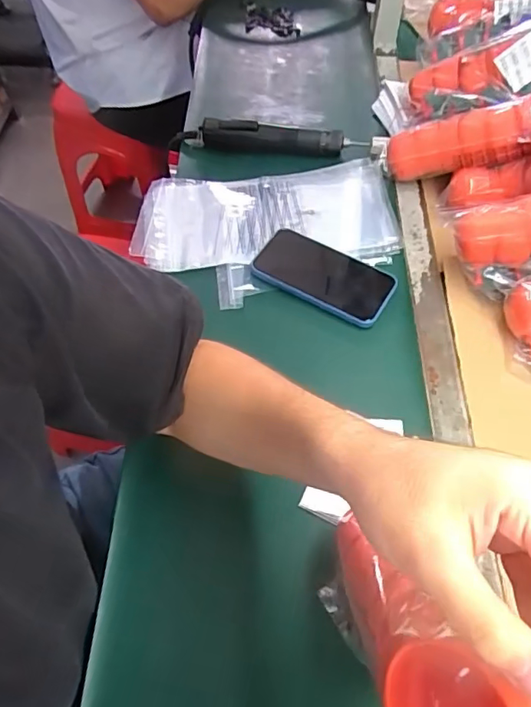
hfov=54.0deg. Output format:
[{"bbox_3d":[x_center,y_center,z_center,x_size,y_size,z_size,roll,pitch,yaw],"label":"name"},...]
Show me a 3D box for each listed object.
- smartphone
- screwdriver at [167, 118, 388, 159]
[{"bbox_3d":[0.066,-0.091,0.608,0.159,0.014,0.082,27,62,16],"label":"smartphone"},{"bbox_3d":[0.013,-0.302,0.731,0.302,0.040,0.030,9,58,6],"label":"screwdriver"}]

